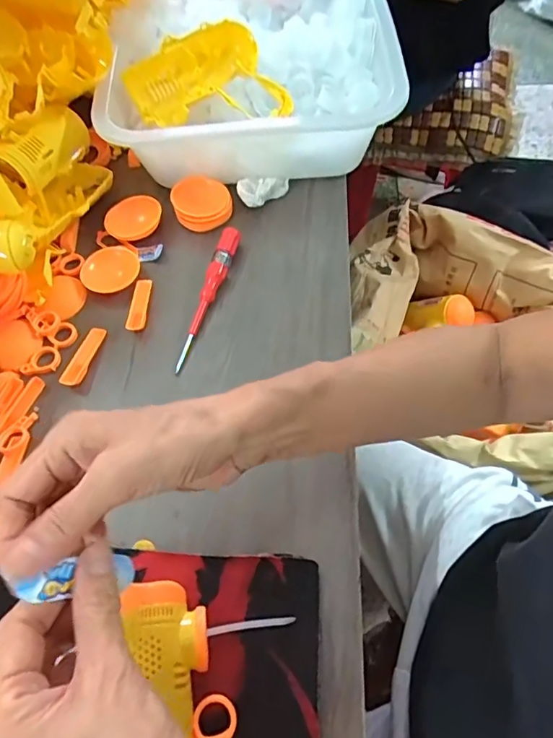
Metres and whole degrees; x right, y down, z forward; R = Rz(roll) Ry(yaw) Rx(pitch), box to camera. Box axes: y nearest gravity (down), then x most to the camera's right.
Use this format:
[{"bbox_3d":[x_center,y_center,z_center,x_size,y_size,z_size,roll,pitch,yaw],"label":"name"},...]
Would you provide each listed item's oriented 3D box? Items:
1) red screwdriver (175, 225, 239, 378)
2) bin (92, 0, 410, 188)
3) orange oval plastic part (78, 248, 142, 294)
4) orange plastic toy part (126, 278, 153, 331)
[{"bbox_3d":[-0.065,-0.068,0.465,0.016,0.022,0.150,15,62,12],"label":"red screwdriver"},{"bbox_3d":[-0.025,-0.373,0.588,0.284,0.109,0.404,-3,60,2],"label":"bin"},{"bbox_3d":[-0.157,-0.094,0.484,0.056,0.016,0.045,-27,62,-11],"label":"orange oval plastic part"},{"bbox_3d":[-0.127,-0.060,0.472,0.017,0.006,0.059,-1,60,3],"label":"orange plastic toy part"}]

